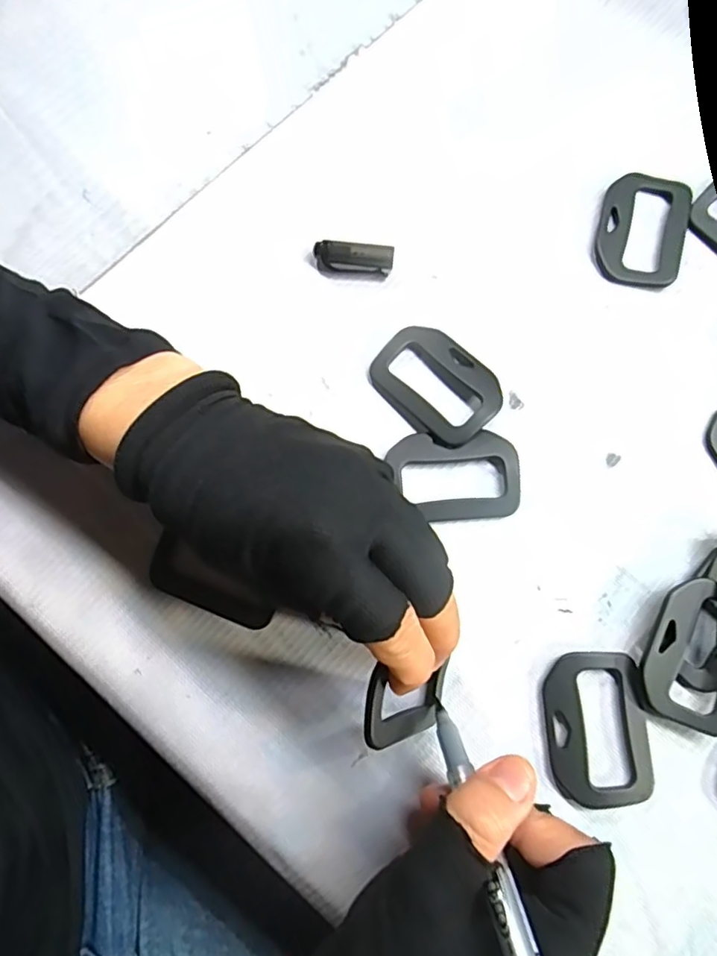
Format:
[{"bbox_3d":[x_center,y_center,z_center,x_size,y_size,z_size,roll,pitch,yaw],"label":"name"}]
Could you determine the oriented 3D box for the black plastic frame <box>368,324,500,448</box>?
[{"bbox_3d":[0.038,-0.045,0.279,0.061,0.004,0.042,43,86,15],"label":"black plastic frame"}]

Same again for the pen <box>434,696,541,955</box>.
[{"bbox_3d":[0.042,0.125,0.194,0.010,0.007,0.124,-15,35,-3],"label":"pen"}]

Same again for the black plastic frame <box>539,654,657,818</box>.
[{"bbox_3d":[0.102,0.106,0.247,0.044,0.005,0.061,-3,78,0],"label":"black plastic frame"}]

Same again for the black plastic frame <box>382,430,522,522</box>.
[{"bbox_3d":[0.044,-0.001,0.271,0.058,0.007,0.040,-3,78,-1],"label":"black plastic frame"}]

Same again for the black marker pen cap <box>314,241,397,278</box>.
[{"bbox_3d":[-0.002,-0.109,0.292,0.038,0.008,0.015,3,78,1],"label":"black marker pen cap"}]

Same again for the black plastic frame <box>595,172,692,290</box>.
[{"bbox_3d":[0.144,-0.126,0.297,0.042,0.005,0.062,12,78,3],"label":"black plastic frame"}]

